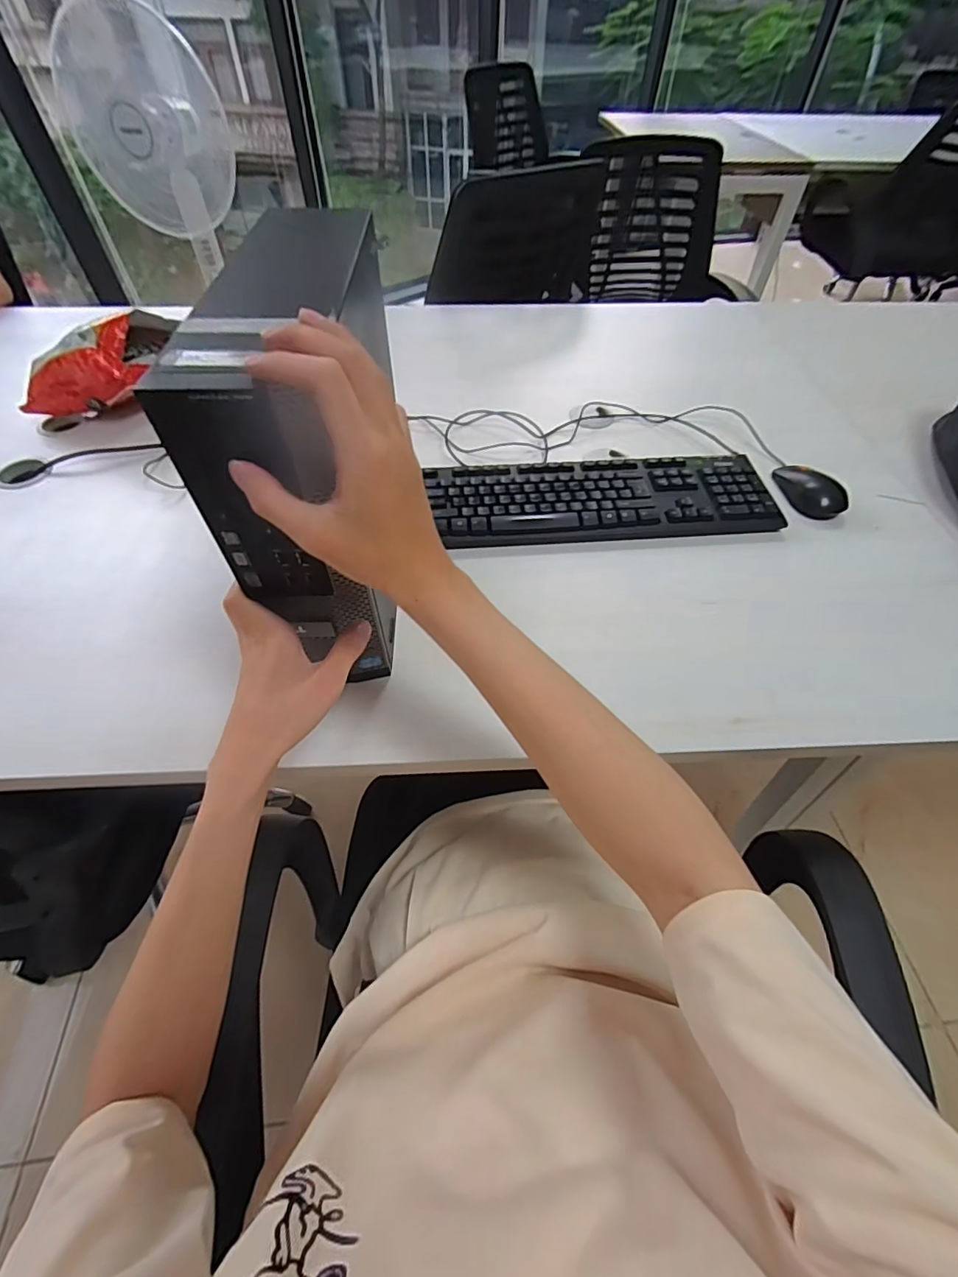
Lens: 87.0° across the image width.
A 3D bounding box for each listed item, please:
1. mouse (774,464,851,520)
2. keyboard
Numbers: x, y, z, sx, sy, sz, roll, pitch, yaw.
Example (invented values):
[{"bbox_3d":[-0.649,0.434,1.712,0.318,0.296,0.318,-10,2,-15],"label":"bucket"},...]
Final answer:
[{"bbox_3d":[0.435,-0.194,0.667,0.057,0.031,0.098,-6,53,-5],"label":"mouse"},{"bbox_3d":[0.157,-0.177,0.633,0.416,0.022,0.135,-5,53,-5],"label":"keyboard"}]

